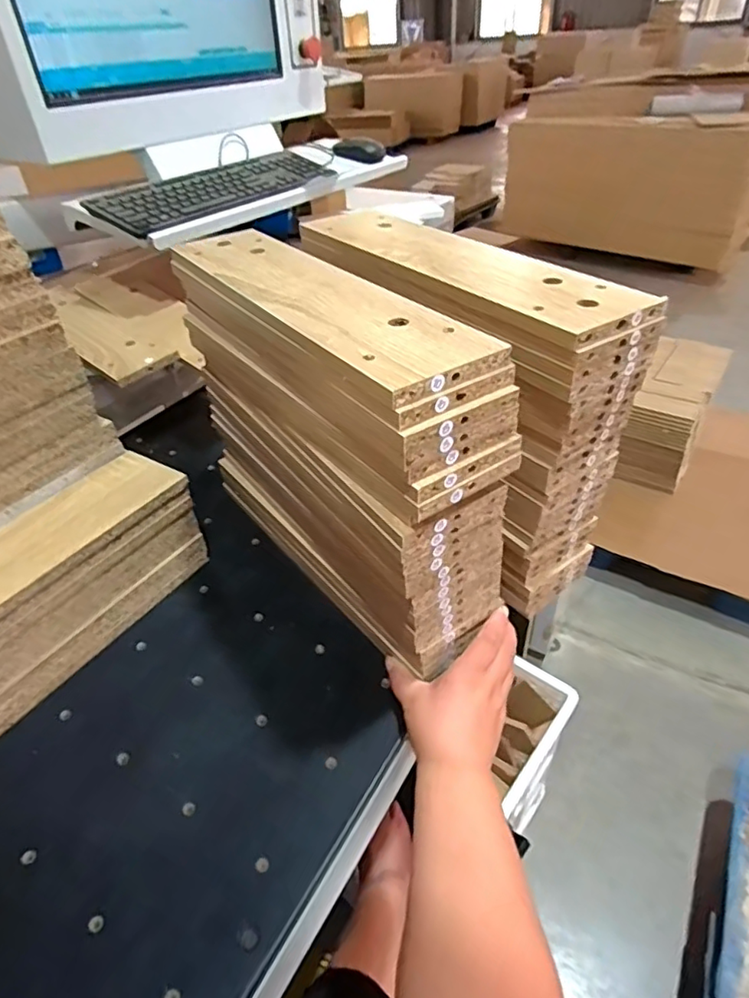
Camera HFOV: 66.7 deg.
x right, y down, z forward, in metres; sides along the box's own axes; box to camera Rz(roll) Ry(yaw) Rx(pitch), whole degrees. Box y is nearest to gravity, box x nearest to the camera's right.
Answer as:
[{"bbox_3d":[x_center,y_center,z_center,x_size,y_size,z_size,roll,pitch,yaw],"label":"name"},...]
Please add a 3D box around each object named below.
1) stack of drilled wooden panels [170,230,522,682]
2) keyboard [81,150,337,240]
[{"bbox_3d":[-0.044,-0.056,0.519,0.094,0.264,0.366,-27,44,-25],"label":"stack of drilled wooden panels"},{"bbox_3d":[-0.247,-0.511,0.939,0.145,0.042,0.431,23,47,30],"label":"keyboard"}]

